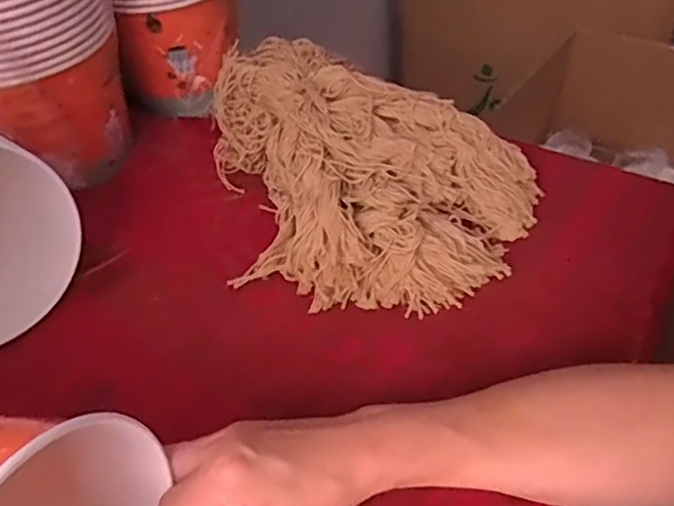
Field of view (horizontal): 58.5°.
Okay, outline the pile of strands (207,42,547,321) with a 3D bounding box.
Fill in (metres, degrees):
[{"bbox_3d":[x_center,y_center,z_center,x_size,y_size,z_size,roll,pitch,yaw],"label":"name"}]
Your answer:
[{"bbox_3d":[0.000,-0.083,0.546,0.337,0.076,0.244,29,55,29],"label":"pile of strands"}]

